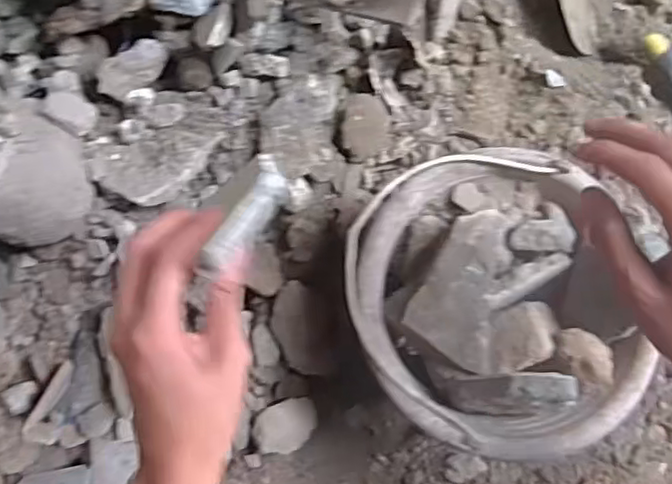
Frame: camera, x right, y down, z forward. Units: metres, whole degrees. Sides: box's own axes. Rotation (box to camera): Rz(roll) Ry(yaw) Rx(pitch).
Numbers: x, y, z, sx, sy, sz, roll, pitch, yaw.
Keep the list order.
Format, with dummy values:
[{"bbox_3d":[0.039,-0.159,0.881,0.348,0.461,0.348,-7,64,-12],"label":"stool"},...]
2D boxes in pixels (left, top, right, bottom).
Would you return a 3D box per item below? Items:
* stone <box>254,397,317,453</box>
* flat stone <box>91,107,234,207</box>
[{"bbox_3d":[-0.048,0.178,0.635,0.059,0.058,0.048,-13,86,-8],"label":"stone"},{"bbox_3d":[-0.150,-0.077,0.587,0.125,0.020,0.065,-25,87,-9],"label":"flat stone"}]

